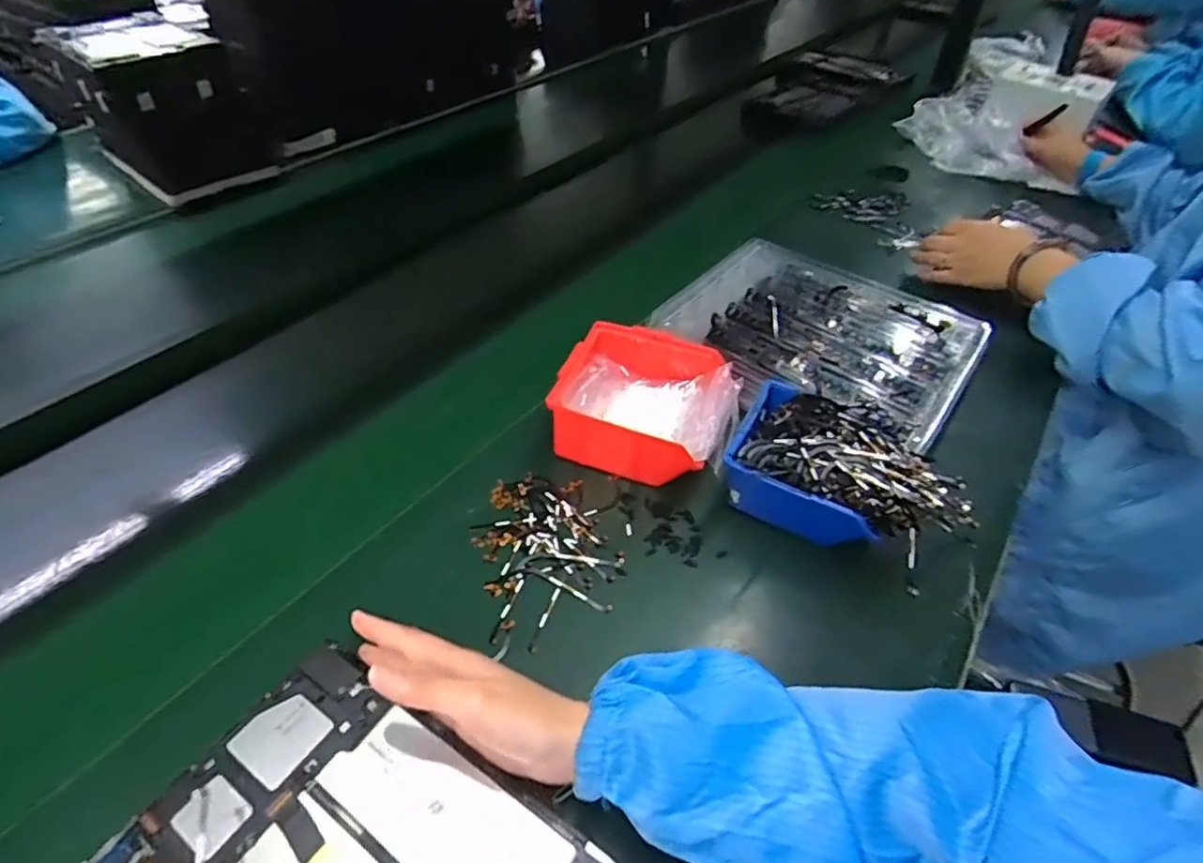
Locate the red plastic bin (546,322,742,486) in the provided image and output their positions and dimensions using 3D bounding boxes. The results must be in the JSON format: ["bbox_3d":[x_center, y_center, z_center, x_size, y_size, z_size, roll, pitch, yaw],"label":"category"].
[{"bbox_3d":[0.040,-0.023,0.562,0.142,0.069,0.132,17,47,15],"label":"red plastic bin"}]

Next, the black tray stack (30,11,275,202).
[{"bbox_3d":[-0.618,-0.459,0.889,0.220,0.171,0.166,31,52,26],"label":"black tray stack"}]

